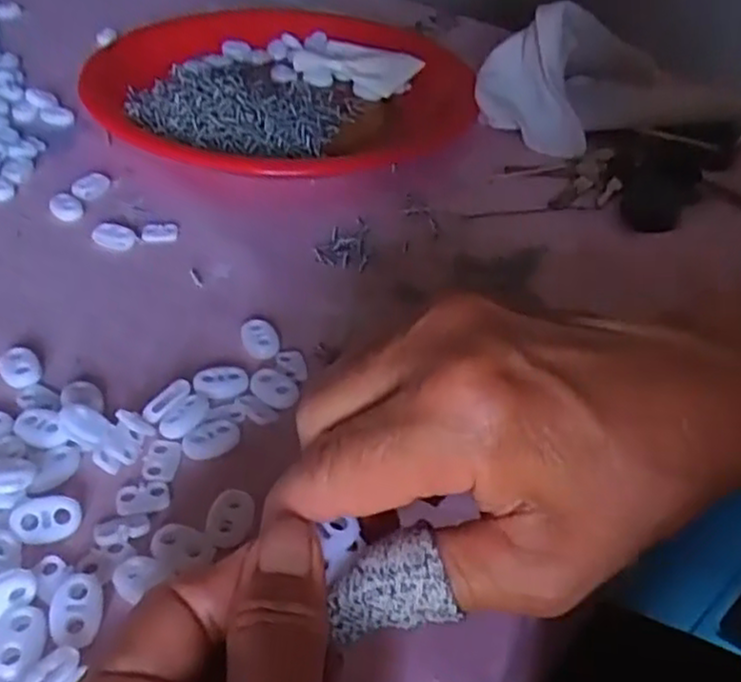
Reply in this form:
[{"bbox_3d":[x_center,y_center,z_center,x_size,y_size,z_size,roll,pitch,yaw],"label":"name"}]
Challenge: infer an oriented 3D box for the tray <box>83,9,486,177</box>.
[{"bbox_3d":[-0.060,-0.178,0.525,0.251,0.029,0.248,-13,44,-20],"label":"tray"}]

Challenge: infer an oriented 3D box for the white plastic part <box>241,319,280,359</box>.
[{"bbox_3d":[-0.049,-0.001,0.342,0.015,0.005,0.024,-8,43,-15],"label":"white plastic part"}]

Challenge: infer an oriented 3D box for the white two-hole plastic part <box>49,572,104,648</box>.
[{"bbox_3d":[-0.090,0.082,0.235,0.015,0.005,0.022,-1,42,-8],"label":"white two-hole plastic part"}]

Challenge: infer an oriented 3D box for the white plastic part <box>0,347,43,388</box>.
[{"bbox_3d":[-0.145,0.011,0.316,0.016,0.005,0.022,-23,48,-29],"label":"white plastic part"}]

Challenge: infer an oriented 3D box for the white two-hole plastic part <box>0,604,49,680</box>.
[{"bbox_3d":[-0.105,0.089,0.228,0.015,0.004,0.022,-4,42,-10],"label":"white two-hole plastic part"}]

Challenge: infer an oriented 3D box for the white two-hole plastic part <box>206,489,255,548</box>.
[{"bbox_3d":[-0.049,0.061,0.268,0.015,0.004,0.022,7,41,2],"label":"white two-hole plastic part"}]

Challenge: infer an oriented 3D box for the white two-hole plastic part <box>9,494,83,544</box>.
[{"bbox_3d":[-0.109,0.060,0.259,0.022,0.004,0.015,0,69,-25],"label":"white two-hole plastic part"}]

